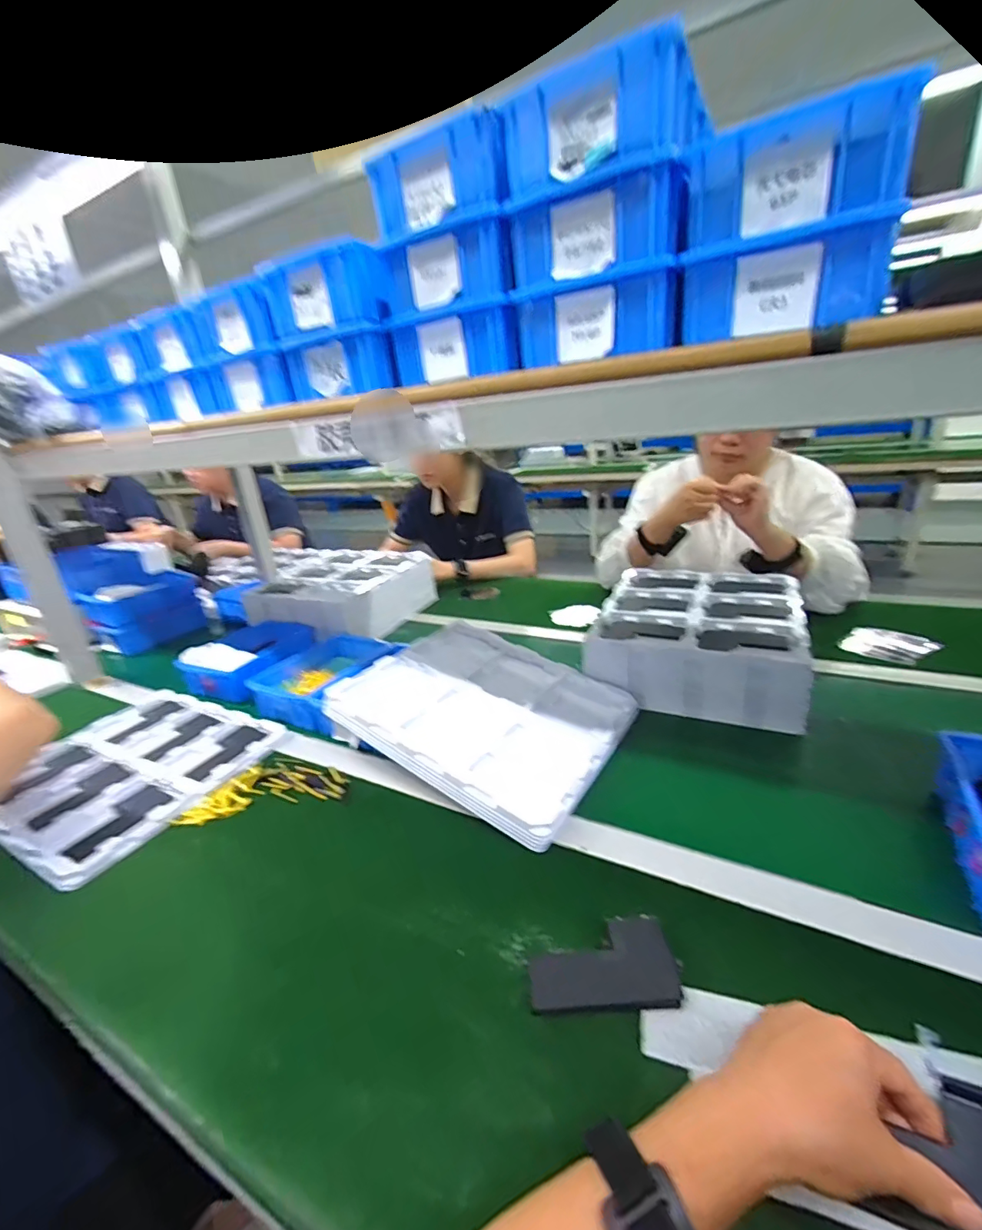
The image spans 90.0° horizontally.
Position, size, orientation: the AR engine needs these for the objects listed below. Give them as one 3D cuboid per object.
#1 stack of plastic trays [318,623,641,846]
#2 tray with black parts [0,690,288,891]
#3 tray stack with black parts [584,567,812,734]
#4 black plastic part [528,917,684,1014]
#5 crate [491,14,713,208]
[{"bbox_3d":[-0.005,0.120,0.660,0.331,0.031,0.306,23,30,24],"label":"stack of plastic trays"},{"bbox_3d":[-0.501,0.200,0.679,0.333,0.019,0.287,7,25,28],"label":"tray with black parts"},{"bbox_3d":[0.348,0.028,0.834,0.295,0.101,0.360,5,24,24],"label":"tray stack with black parts"},{"bbox_3d":[0.086,0.274,0.385,0.110,0.009,0.063,-5,22,0],"label":"black plastic part"},{"bbox_3d":[0.092,-0.369,0.383,0.146,0.062,0.109,5,25,25],"label":"crate"}]

